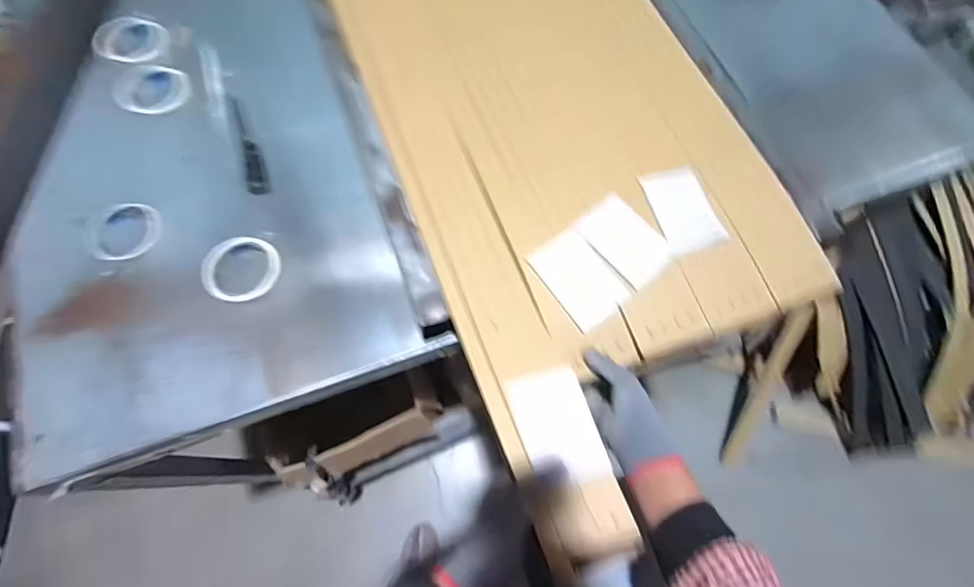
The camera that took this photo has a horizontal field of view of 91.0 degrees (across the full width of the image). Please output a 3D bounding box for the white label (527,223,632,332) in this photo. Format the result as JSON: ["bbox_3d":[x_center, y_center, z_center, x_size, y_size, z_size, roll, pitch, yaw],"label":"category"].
[{"bbox_3d":[0.113,-0.021,0.582,0.079,0.004,0.114,-35,79,-11],"label":"white label"}]

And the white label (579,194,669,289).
[{"bbox_3d":[0.174,-0.068,0.600,0.077,0.005,0.114,-38,74,-15],"label":"white label"}]

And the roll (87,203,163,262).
[{"bbox_3d":[-0.507,-0.086,0.670,0.095,0.015,0.085,3,70,-1],"label":"roll"}]

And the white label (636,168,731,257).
[{"bbox_3d":[0.251,-0.109,0.613,0.075,0.007,0.113,-15,71,-7],"label":"white label"}]

